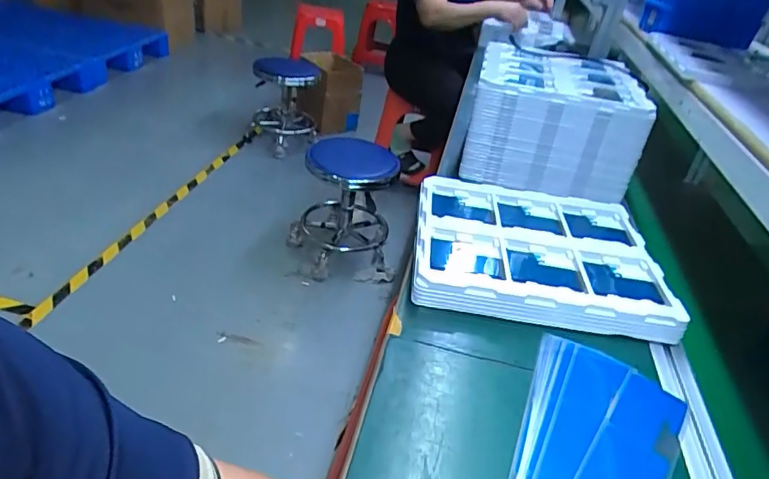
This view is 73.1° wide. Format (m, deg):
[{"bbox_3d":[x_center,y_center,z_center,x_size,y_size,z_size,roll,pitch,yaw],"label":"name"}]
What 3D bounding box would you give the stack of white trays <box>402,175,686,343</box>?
[{"bbox_3d":[0.203,0.014,0.721,0.322,0.053,0.276,12,33,3],"label":"stack of white trays"}]

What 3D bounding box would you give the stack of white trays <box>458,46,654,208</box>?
[{"bbox_3d":[0.293,-0.209,0.926,0.273,0.166,0.256,14,33,5],"label":"stack of white trays"}]

